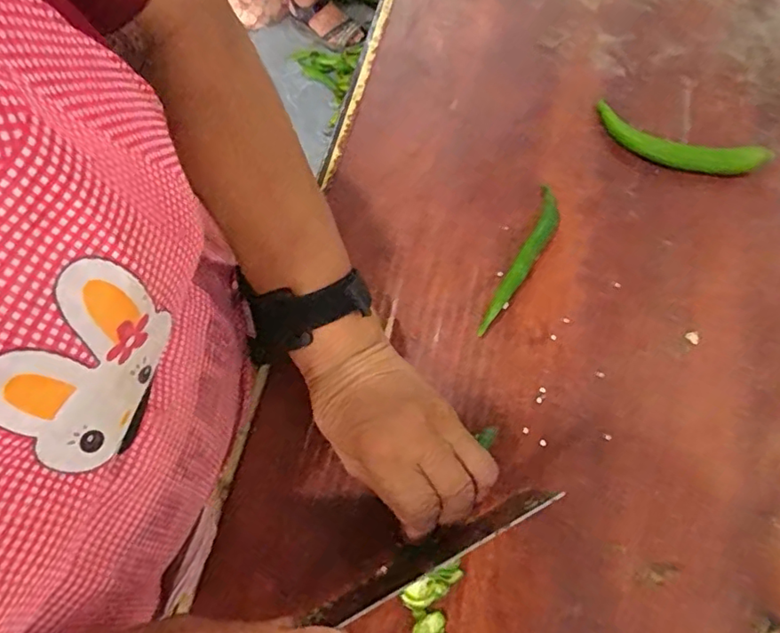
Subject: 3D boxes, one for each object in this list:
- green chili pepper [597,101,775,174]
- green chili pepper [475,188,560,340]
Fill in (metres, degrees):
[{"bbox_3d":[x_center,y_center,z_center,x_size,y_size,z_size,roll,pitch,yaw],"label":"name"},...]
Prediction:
[{"bbox_3d":[0.224,-0.135,0.435,0.131,0.021,0.029,24,70,10],"label":"green chili pepper"},{"bbox_3d":[0.099,-0.041,0.409,0.020,0.007,0.129,26,70,10],"label":"green chili pepper"}]

